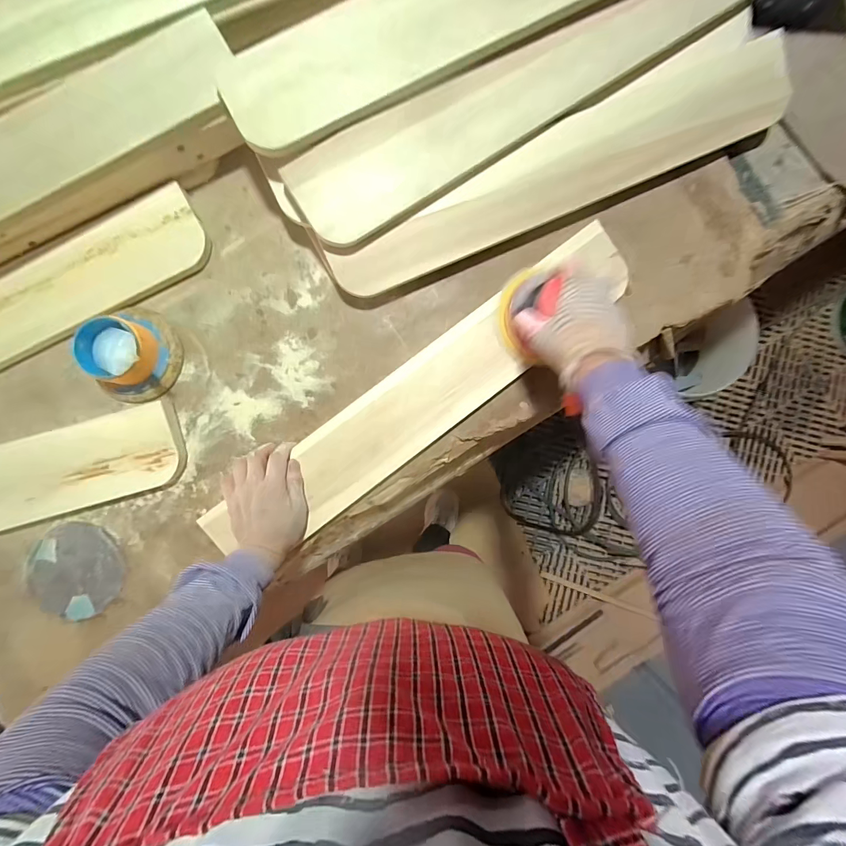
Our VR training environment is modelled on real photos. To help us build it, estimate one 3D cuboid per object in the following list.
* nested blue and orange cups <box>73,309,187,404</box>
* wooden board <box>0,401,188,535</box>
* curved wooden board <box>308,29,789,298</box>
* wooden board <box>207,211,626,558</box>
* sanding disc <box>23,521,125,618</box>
[{"bbox_3d":[-0.348,-0.082,0.455,0.100,0.065,0.113,20,88,-2],"label":"nested blue and orange cups"},{"bbox_3d":[-0.556,0.097,0.457,0.540,0.027,0.096,-16,90,-3],"label":"wooden board"},{"bbox_3d":[0.166,-0.297,0.480,0.588,0.020,0.099,-23,120,-1],"label":"curved wooden board"},{"bbox_3d":[0.004,-0.034,0.492,0.612,0.021,0.094,-38,91,-1],"label":"wooden board"},{"bbox_3d":[-0.425,0.182,0.478,0.111,0.007,0.111,0,89,-3],"label":"sanding disc"}]

